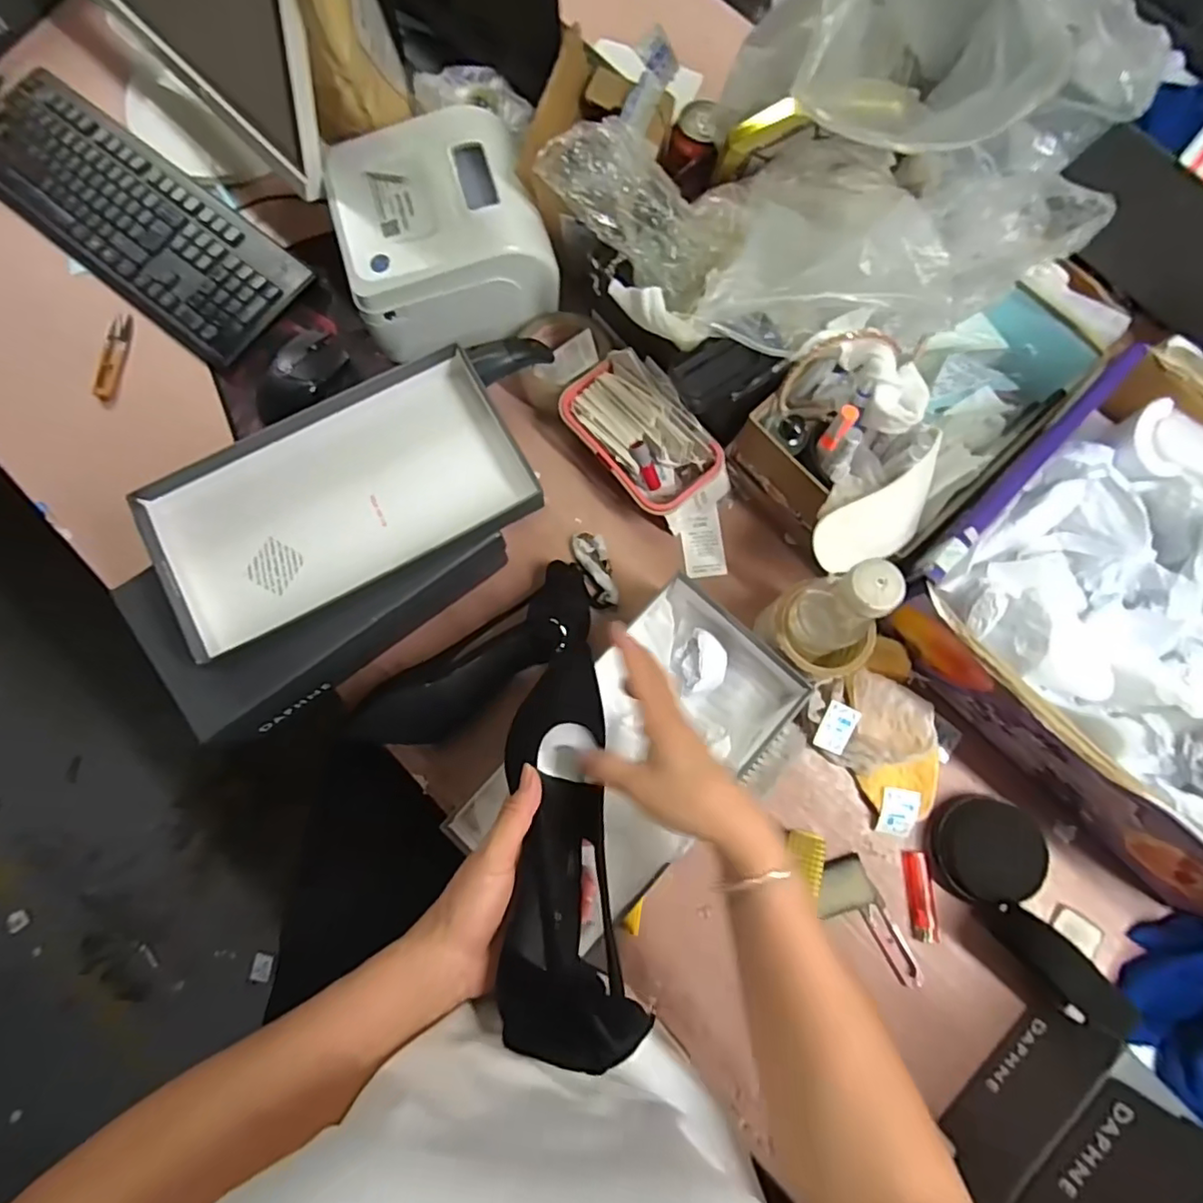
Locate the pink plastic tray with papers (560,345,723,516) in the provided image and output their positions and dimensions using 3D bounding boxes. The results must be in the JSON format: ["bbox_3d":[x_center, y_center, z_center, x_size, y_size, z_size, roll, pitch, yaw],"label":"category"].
[{"bbox_3d":[0.038,-0.167,0.621,0.101,0.077,0.165,-37,81,-7],"label":"pink plastic tray with papers"}]

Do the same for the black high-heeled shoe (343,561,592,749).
[{"bbox_3d":[-0.112,0.063,0.575,0.267,0.076,0.089,-37,81,-7],"label":"black high-heeled shoe"}]

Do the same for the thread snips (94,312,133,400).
[{"bbox_3d":[-0.534,-0.267,0.667,0.021,0.010,0.102,5,78,1],"label":"thread snips"}]

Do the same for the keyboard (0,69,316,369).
[{"bbox_3d":[-0.531,-0.434,0.685,0.425,0.031,0.151,37,80,7],"label":"keyboard"}]

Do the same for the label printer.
[{"bbox_3d":[-0.155,-0.363,0.617,0.191,0.120,0.173,-15,79,-3],"label":"label printer"}]

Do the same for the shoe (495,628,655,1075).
[{"bbox_3d":[-0.024,0.157,0.403,0.082,0.075,0.236,1,44,0],"label":"shoe"}]

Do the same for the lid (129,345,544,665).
[{"bbox_3d":[-0.224,-0.090,0.532,0.308,0.033,0.171,-27,80,-6],"label":"lid"}]

